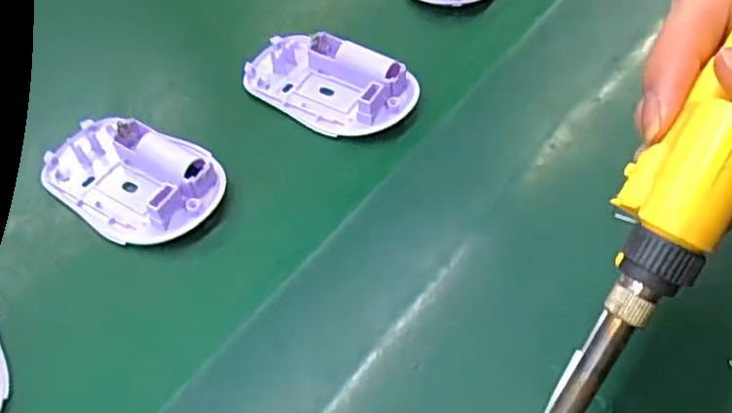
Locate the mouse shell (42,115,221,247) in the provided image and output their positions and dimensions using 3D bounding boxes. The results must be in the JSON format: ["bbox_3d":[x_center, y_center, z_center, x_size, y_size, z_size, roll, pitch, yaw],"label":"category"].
[{"bbox_3d":[-0.114,-0.015,0.313,0.089,0.018,0.057,20,56,15],"label":"mouse shell"}]

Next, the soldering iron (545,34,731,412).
[{"bbox_3d":[0.102,-0.038,0.178,0.024,0.031,0.236,28,86,19],"label":"soldering iron"}]

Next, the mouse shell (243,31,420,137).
[{"bbox_3d":[-0.020,-0.066,0.347,0.091,0.019,0.050,25,57,17],"label":"mouse shell"}]

